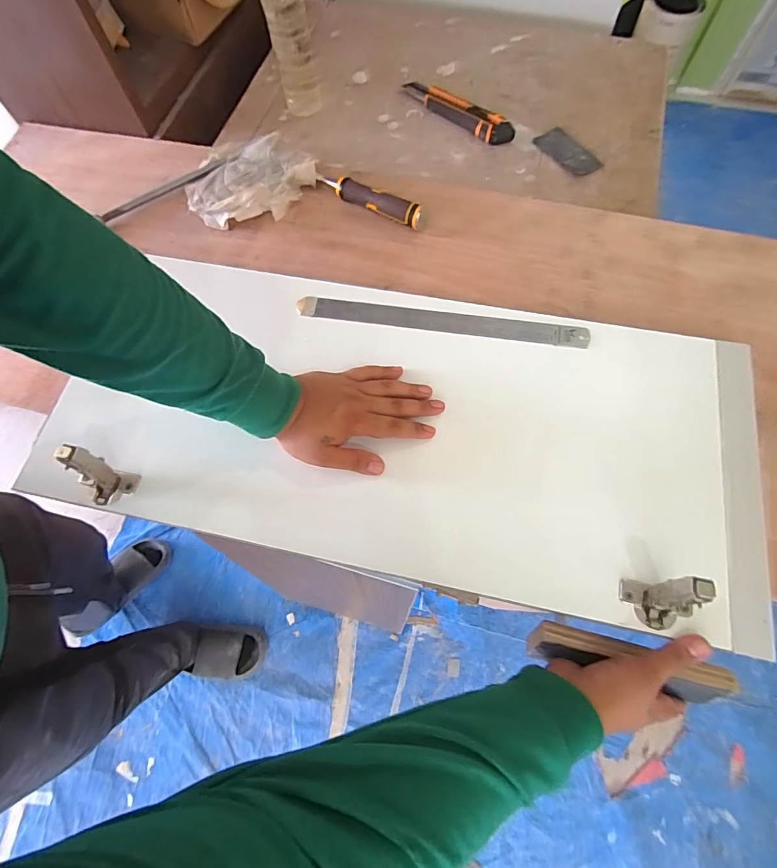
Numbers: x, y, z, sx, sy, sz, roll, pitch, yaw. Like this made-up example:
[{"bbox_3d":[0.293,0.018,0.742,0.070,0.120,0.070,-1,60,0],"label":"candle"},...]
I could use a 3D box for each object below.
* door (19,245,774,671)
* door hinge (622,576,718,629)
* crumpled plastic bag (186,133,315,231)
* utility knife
[{"bbox_3d":[0.015,-0.015,0.466,0.712,0.022,0.315,11,67,7],"label":"door"},{"bbox_3d":[0.240,0.140,0.360,0.056,0.072,0.039,0,66,2],"label":"door hinge"},{"bbox_3d":[-0.197,-0.350,0.608,0.137,0.035,0.154,41,73,18],"label":"crumpled plastic bag"},{"bbox_3d":[0.103,-0.504,0.676,0.041,0.021,0.208,-43,71,-16],"label":"utility knife"}]

